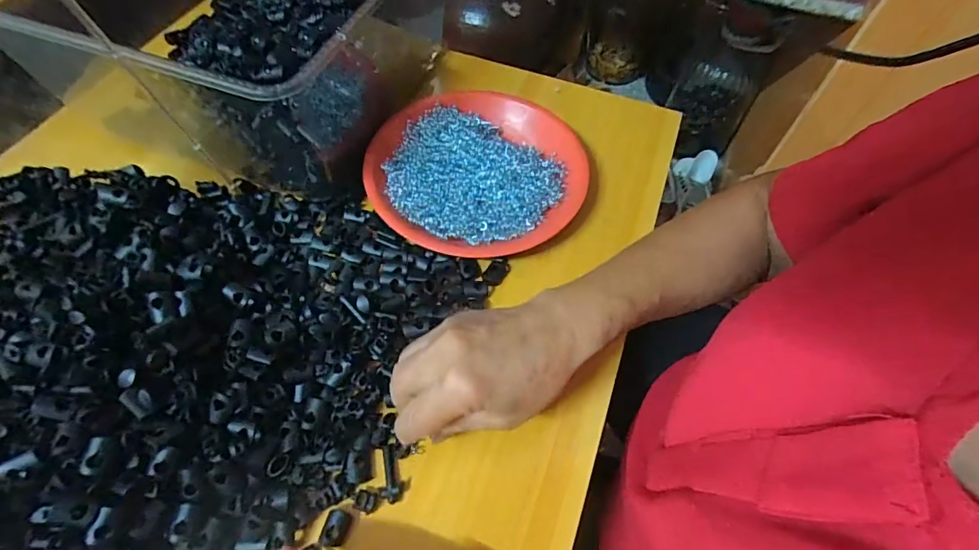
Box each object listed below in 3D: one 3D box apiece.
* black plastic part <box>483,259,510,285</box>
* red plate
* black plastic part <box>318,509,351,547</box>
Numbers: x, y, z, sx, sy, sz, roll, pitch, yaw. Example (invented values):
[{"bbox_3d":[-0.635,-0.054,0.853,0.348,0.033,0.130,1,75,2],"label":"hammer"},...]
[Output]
[{"bbox_3d":[0.006,-0.003,0.392,0.016,0.009,0.026,28,62,15],"label":"black plastic part"},{"bbox_3d":[-0.011,-0.098,0.423,0.189,0.022,0.182,1,58,-1],"label":"red plate"},{"bbox_3d":[-0.095,0.155,0.292,0.015,0.009,0.019,7,59,3],"label":"black plastic part"}]

